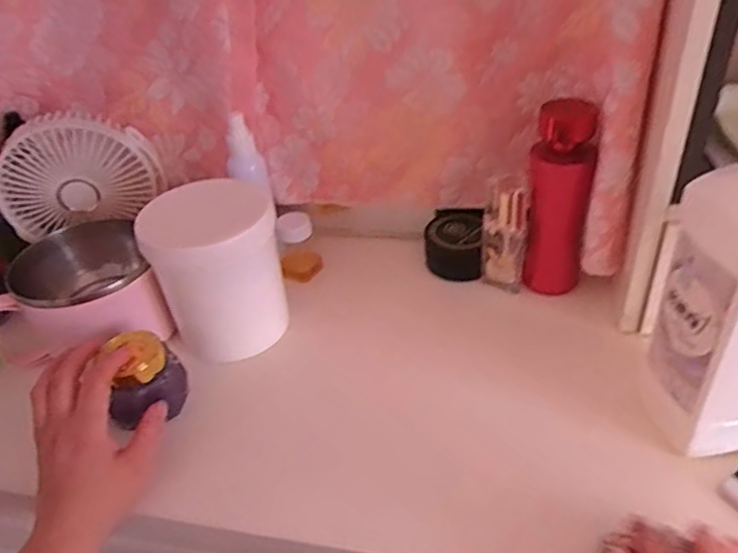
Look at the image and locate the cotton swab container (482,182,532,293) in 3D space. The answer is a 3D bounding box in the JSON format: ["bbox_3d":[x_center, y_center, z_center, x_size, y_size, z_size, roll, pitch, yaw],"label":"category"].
[{"bbox_3d":[0.137,-0.041,0.590,0.038,0.110,0.029,16,43,27],"label":"cotton swab container"}]

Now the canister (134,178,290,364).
[{"bbox_3d":[-0.139,-0.002,0.561,0.107,0.146,0.099,-20,39,-17],"label":"canister"}]

